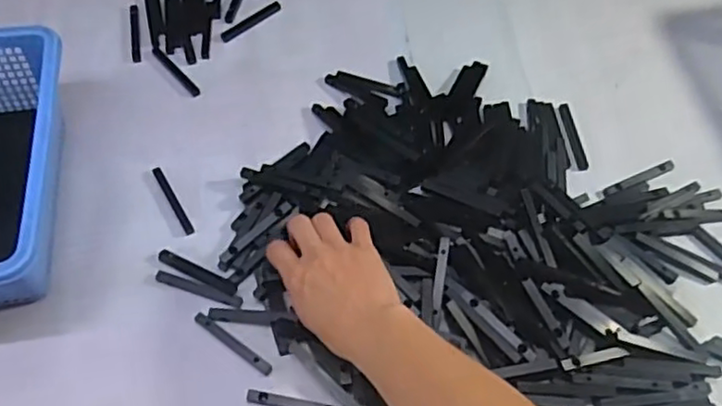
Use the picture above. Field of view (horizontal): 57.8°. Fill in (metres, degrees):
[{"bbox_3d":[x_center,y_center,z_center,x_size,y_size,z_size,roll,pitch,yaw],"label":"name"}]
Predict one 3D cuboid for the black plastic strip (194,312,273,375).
[{"bbox_3d":[-0.102,0.111,0.521,0.077,0.004,0.009,33,64,16],"label":"black plastic strip"}]

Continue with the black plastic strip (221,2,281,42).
[{"bbox_3d":[-0.117,-0.195,0.702,0.076,0.006,0.011,-36,67,-20],"label":"black plastic strip"}]

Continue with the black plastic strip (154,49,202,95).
[{"bbox_3d":[-0.188,-0.134,0.664,0.010,0.004,0.077,-38,68,-21],"label":"black plastic strip"}]

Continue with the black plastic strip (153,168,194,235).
[{"bbox_3d":[-0.171,-0.003,0.590,0.008,0.004,0.078,-27,64,-16],"label":"black plastic strip"}]

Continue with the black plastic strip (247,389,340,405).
[{"bbox_3d":[-0.049,0.153,0.497,0.075,0.004,0.011,10,60,4],"label":"black plastic strip"}]

